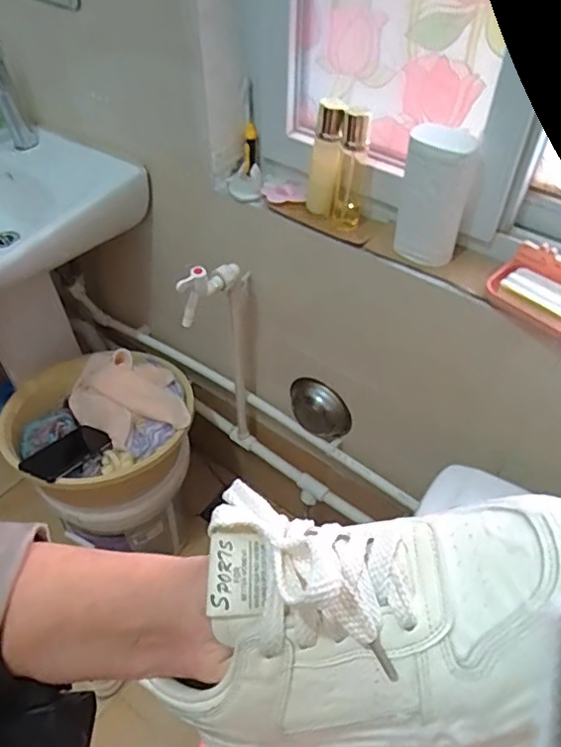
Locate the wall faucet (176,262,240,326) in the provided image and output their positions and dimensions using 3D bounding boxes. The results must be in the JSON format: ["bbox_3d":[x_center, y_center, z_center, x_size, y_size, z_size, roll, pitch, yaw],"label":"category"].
[{"bbox_3d":[-0.112,-0.141,0.923,0.033,0.090,0.124,24,51,18],"label":"wall faucet"}]

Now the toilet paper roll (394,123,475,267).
[{"bbox_3d":[0.214,-0.250,0.803,0.092,0.186,0.096,15,49,10],"label":"toilet paper roll"}]

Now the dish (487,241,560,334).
[{"bbox_3d":[0.345,-0.108,0.740,0.087,0.053,0.140,-33,57,-28],"label":"dish"}]

